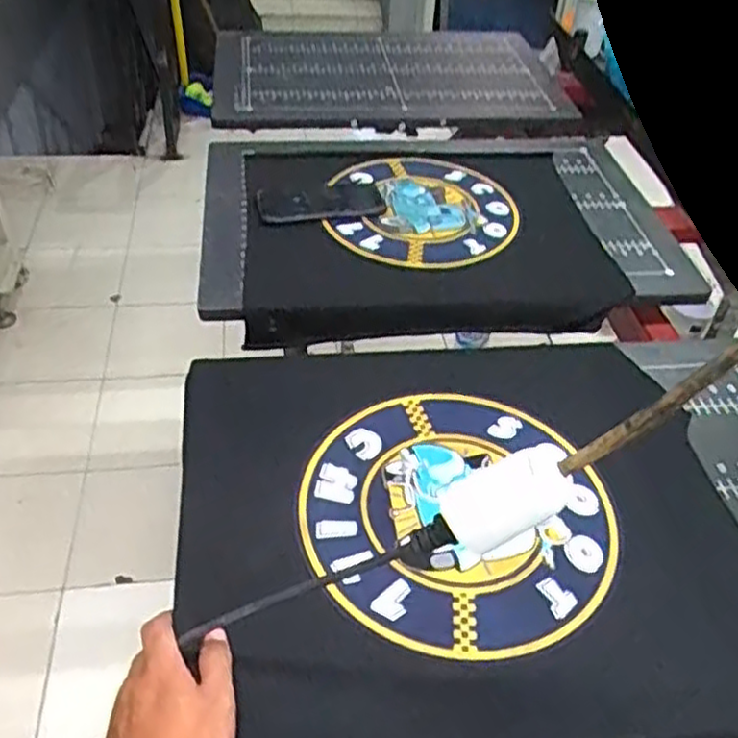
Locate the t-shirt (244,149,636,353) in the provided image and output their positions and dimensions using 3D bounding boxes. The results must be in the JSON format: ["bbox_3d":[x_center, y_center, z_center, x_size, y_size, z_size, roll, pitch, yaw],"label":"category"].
[{"bbox_3d":[0.059,-0.180,0.974,0.446,0.053,0.396,-2,43,-8],"label":"t-shirt"}]

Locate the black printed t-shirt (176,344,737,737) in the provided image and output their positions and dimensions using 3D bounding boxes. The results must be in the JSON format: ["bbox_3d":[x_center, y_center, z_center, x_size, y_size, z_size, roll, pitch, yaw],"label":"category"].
[{"bbox_3d":[0.079,0.113,0.624,0.448,0.020,0.389,-2,43,-8],"label":"black printed t-shirt"}]

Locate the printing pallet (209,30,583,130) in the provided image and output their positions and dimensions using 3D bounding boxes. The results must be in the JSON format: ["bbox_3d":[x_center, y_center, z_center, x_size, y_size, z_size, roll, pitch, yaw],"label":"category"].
[{"bbox_3d":[0.043,-0.513,1.276,0.578,0.016,0.390,0,43,-5],"label":"printing pallet"}]

